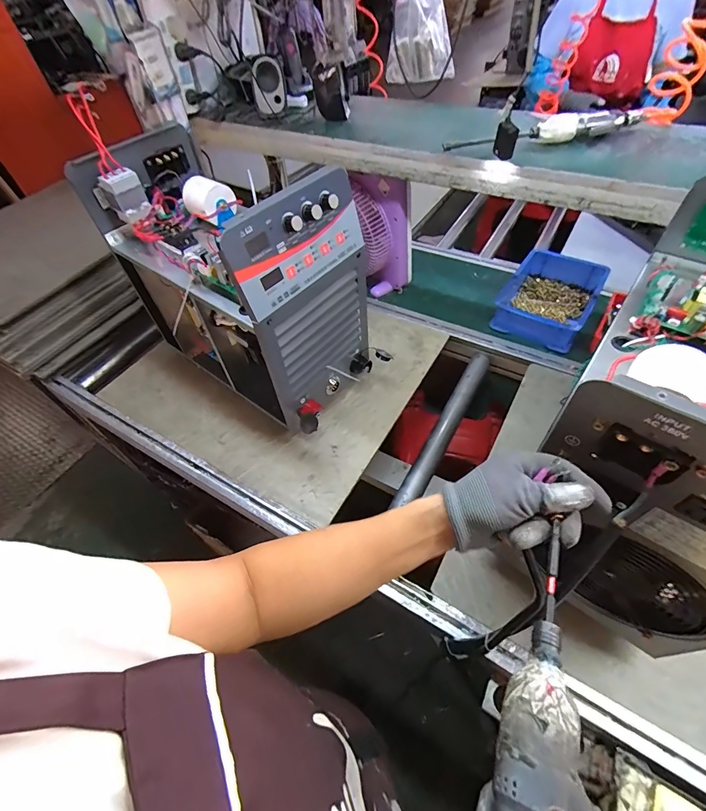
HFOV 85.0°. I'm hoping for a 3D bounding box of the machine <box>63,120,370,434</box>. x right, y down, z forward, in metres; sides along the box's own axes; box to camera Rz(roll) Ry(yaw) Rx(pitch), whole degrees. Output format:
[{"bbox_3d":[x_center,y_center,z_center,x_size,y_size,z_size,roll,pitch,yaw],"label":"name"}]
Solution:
[{"bbox_3d":[-0.221,-0.239,0.783,0.474,0.446,0.247,28,59,25],"label":"machine"}]

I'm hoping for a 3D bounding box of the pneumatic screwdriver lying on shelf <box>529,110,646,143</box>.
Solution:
[{"bbox_3d":[0.465,-0.539,0.743,0.245,0.045,0.045,-13,51,-5],"label":"pneumatic screwdriver lying on shelf"}]

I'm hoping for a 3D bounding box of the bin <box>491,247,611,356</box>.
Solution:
[{"bbox_3d":[0.513,-0.274,1.021,0.210,0.099,0.313,27,59,24],"label":"bin"}]

